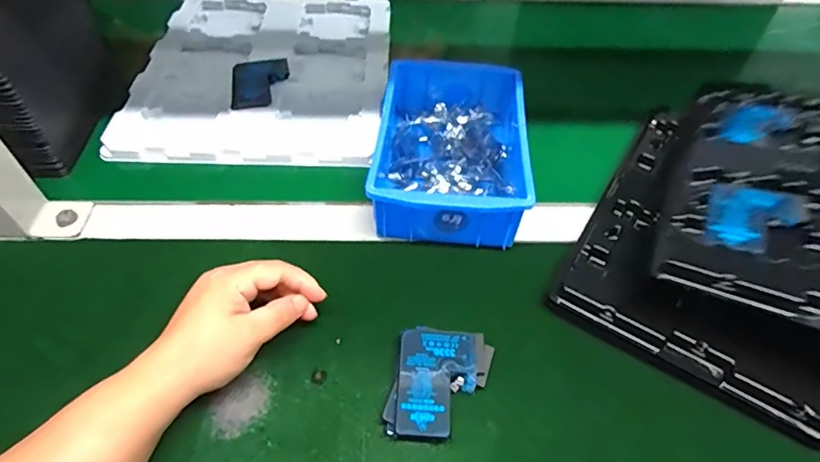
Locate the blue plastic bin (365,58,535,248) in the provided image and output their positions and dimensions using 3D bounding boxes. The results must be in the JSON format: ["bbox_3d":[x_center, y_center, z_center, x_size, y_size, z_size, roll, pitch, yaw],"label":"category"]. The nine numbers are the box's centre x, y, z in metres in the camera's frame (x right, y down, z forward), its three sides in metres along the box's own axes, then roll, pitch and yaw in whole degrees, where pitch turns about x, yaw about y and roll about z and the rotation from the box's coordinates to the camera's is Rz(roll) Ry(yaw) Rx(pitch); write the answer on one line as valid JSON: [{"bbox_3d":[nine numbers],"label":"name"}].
[{"bbox_3d":[0.038,-0.079,0.468,0.127,0.061,0.191,4,51,1],"label":"blue plastic bin"}]

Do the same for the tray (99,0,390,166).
[{"bbox_3d":[-0.167,-0.196,0.590,0.269,0.024,0.318,2,51,0],"label":"tray"}]

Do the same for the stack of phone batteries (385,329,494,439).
[{"bbox_3d":[0.021,0.107,0.351,0.065,0.016,0.078,10,51,6],"label":"stack of phone batteries"}]

